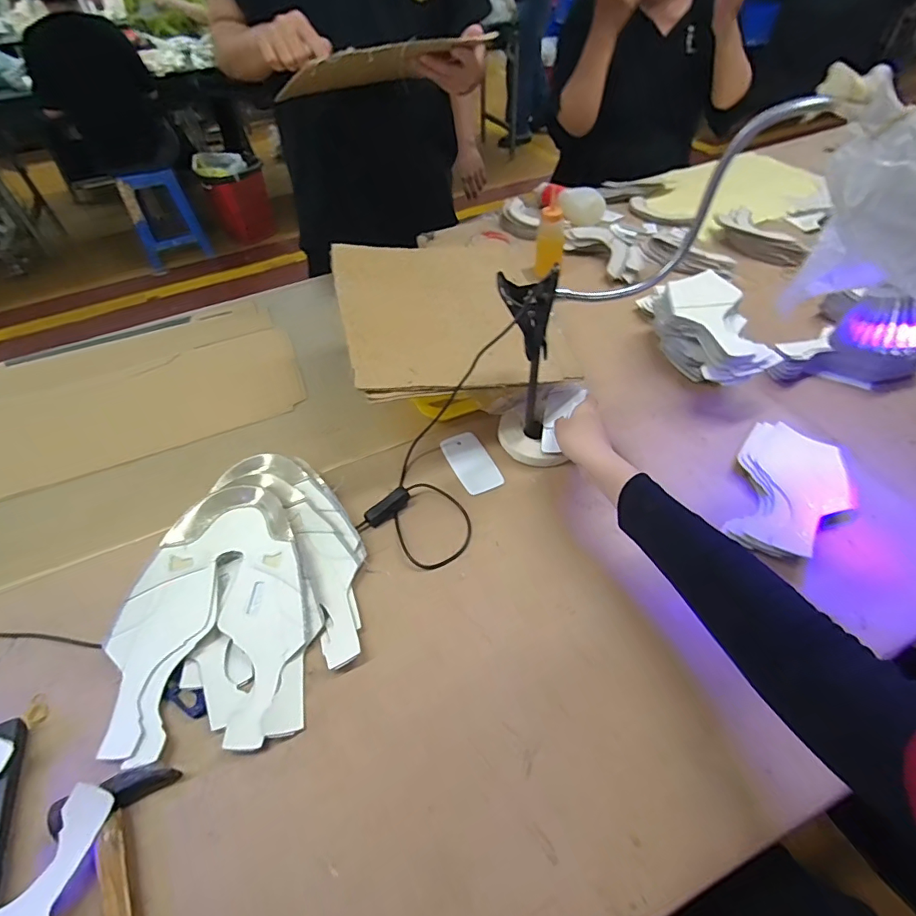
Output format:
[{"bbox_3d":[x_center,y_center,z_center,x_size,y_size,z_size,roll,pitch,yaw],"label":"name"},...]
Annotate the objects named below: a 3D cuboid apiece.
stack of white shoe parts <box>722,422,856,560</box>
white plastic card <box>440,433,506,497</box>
[{"bbox_3d":[0.367,0.032,0.527,0.109,0.019,0.187,27,56,24],"label":"stack of white shoe parts"},{"bbox_3d":[0.018,0.004,0.642,0.053,0.005,0.103,-21,51,-14],"label":"white plastic card"}]

